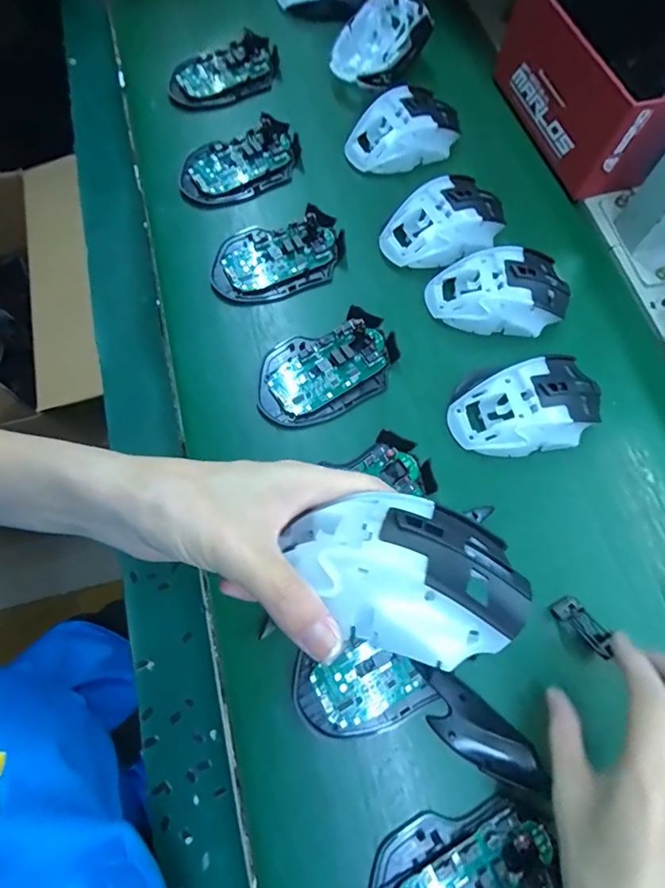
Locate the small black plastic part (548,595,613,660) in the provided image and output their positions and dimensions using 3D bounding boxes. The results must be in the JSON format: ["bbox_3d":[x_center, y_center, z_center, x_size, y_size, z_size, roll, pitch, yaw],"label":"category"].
[{"bbox_3d":[0.166,0.120,0.309,0.018,0.006,0.041,-35,54,-10],"label":"small black plastic part"}]

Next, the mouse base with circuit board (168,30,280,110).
[{"bbox_3d":[-0.106,-0.372,0.471,0.114,0.017,0.062,-23,72,-11],"label":"mouse base with circuit board"}]

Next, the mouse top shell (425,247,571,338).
[{"bbox_3d":[0.139,-0.126,0.387,0.118,0.037,0.069,-6,71,-4],"label":"mouse top shell"}]

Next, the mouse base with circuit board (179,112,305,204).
[{"bbox_3d":[-0.084,-0.260,0.432,0.113,0.014,0.065,-22,72,-11],"label":"mouse base with circuit board"}]

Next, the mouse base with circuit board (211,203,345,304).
[{"bbox_3d":[-0.046,-0.159,0.397,0.113,0.017,0.069,-21,72,-11],"label":"mouse base with circuit board"}]

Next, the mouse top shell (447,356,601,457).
[{"bbox_3d":[0.146,-0.028,0.350,0.116,0.035,0.067,-14,72,-7],"label":"mouse top shell"}]

